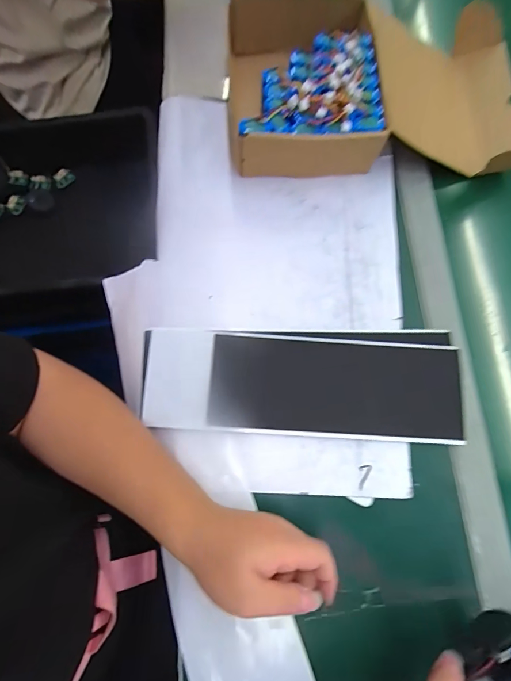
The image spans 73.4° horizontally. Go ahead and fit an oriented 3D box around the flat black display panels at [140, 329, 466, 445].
[{"bbox_3d":[0.050,0.044,0.380,0.347,0.007,0.118,3,77,-1],"label":"flat black display panels"}]

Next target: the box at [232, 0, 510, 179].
[{"bbox_3d":[0.161,-0.326,0.425,0.374,0.080,0.219,-3,76,-2],"label":"box"}]

